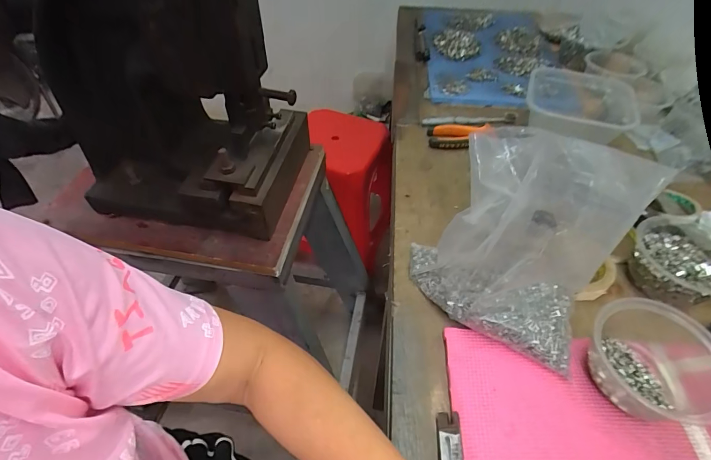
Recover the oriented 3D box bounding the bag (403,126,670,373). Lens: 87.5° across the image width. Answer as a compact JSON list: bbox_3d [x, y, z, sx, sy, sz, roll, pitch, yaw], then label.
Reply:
[{"bbox_3d":[0.166,0.006,0.391,0.196,0.187,0.146,31,54,24],"label":"bag"}]

